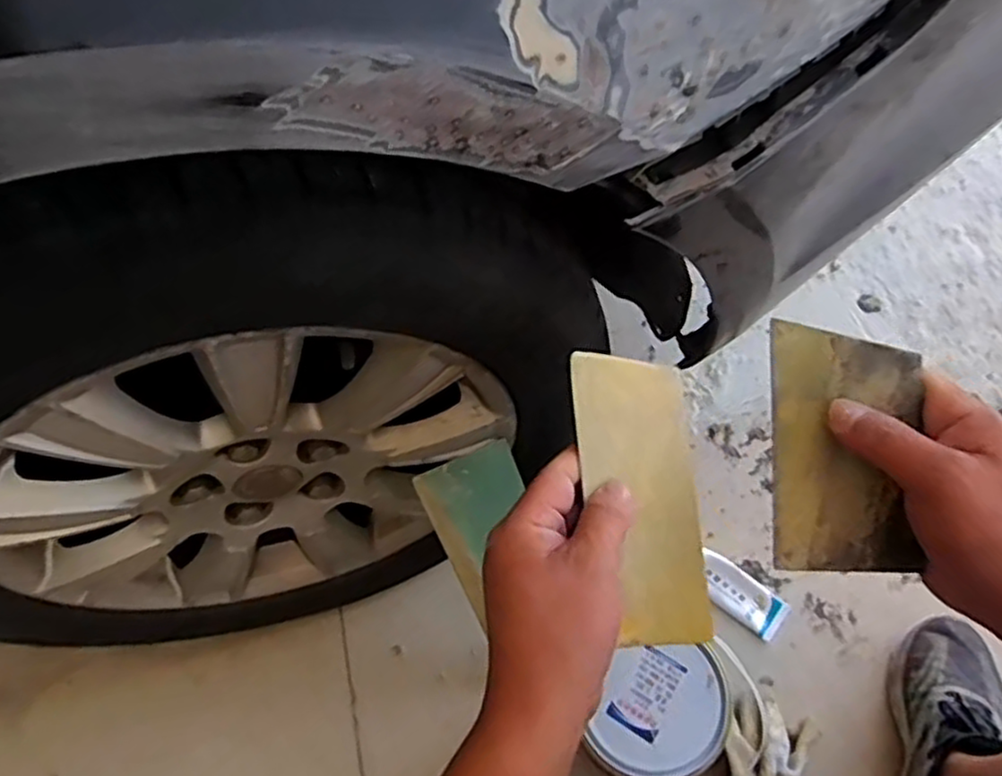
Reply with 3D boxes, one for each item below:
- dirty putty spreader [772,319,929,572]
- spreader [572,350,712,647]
[{"bbox_3d":[0.182,0.032,0.382,0.068,0.004,0.129,-1,93,15],"label":"dirty putty spreader"},{"bbox_3d":[0.083,0.059,0.408,0.080,0.008,0.162,7,67,-31],"label":"spreader"}]

